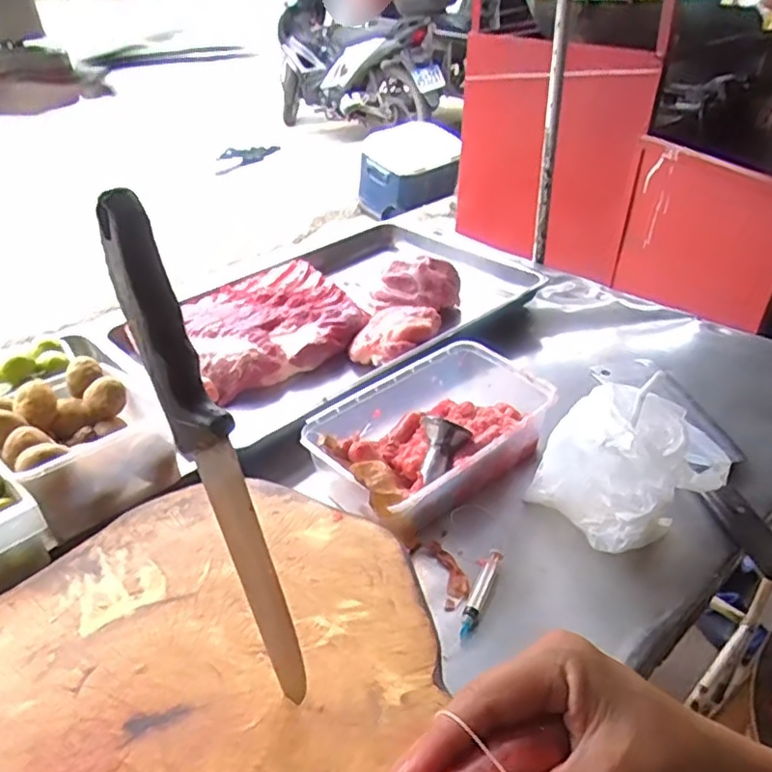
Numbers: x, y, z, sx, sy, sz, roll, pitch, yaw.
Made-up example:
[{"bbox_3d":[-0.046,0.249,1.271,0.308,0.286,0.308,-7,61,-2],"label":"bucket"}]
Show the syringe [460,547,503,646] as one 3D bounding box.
[{"bbox_3d":[0.082,0.183,0.577,0.017,0.015,0.094,15,38,22],"label":"syringe"}]

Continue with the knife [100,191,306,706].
[{"bbox_3d":[-0.091,0.050,0.355,0.024,0.305,0.044,-26,18,-32],"label":"knife"}]

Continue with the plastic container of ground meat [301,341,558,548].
[{"bbox_3d":[0.052,0.051,0.711,0.257,0.080,0.164,-27,42,-32],"label":"plastic container of ground meat"}]

